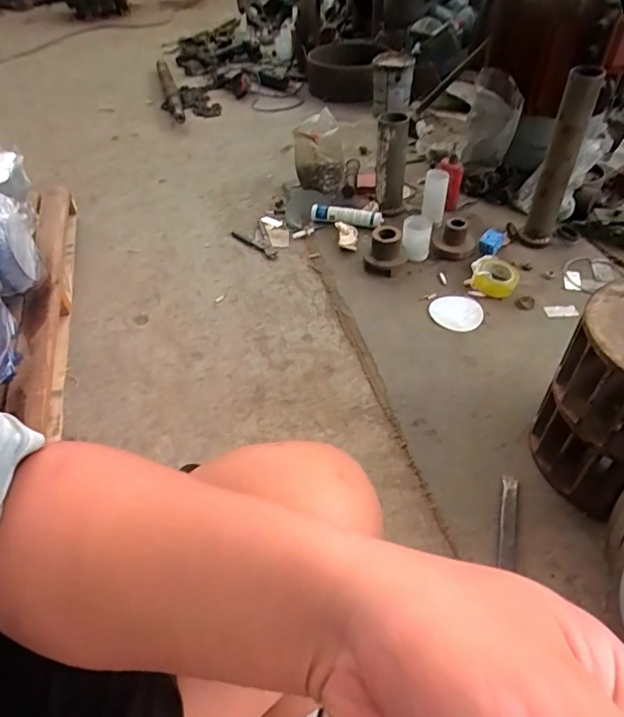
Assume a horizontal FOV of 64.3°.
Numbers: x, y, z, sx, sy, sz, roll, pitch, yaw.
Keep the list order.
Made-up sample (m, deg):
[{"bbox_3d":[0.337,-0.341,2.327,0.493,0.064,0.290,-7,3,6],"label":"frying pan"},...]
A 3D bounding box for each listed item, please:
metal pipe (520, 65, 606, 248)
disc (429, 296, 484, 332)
[{"bbox_3d":[0.635,-0.497,1.286,0.085,0.436,0.076,29,55,26],"label":"metal pipe"},{"bbox_3d":[0.362,-0.117,1.246,0.130,0.010,0.122,-1,48,2],"label":"disc"}]

